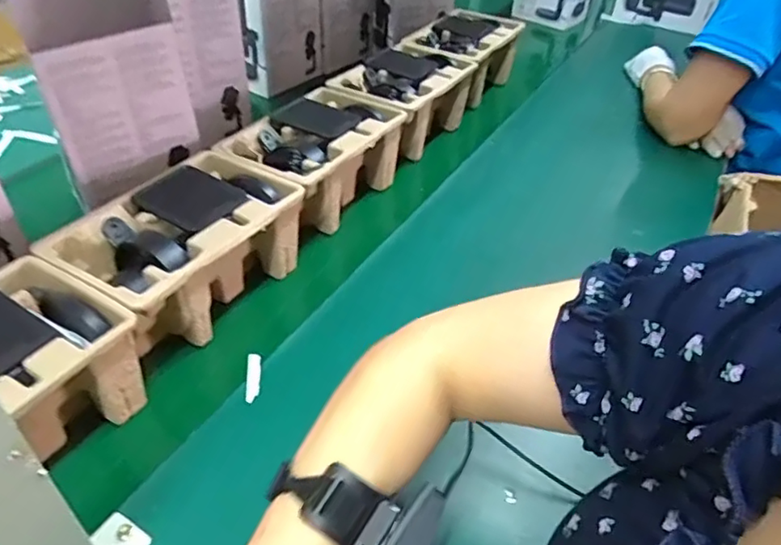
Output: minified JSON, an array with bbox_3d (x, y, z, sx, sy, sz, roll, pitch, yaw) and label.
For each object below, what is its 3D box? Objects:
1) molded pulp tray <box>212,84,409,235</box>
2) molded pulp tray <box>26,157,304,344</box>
[{"bbox_3d":[-0.092,-0.145,0.749,0.147,0.108,0.223,19,45,20],"label":"molded pulp tray"},{"bbox_3d":[-0.208,-0.022,0.597,0.139,0.101,0.222,24,47,24],"label":"molded pulp tray"}]

